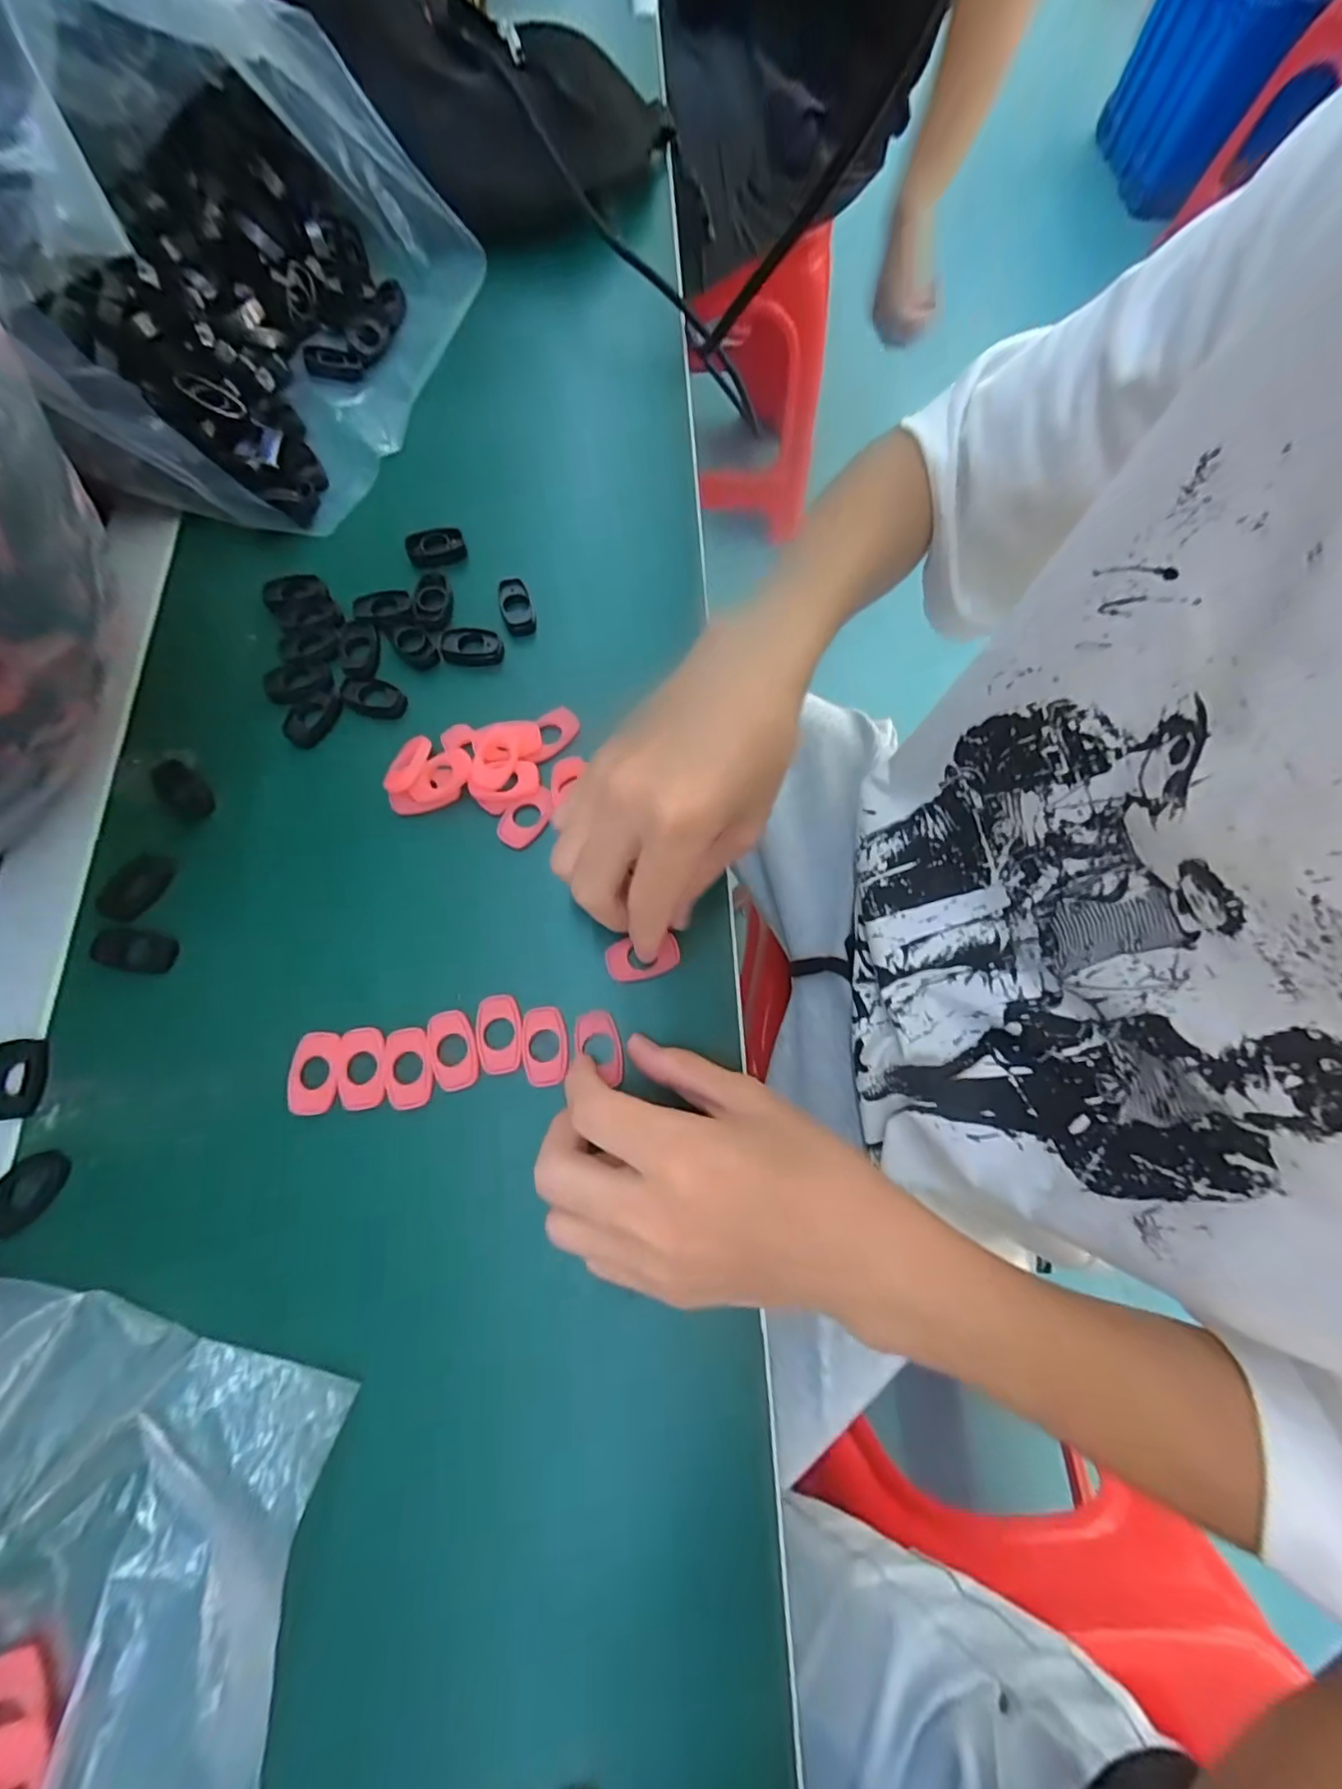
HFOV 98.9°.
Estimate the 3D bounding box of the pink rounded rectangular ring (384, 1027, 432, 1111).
[{"bbox_3d":[-0.109,0.071,0.236,0.018,0.004,0.032,-11,73,-5],"label":"pink rounded rectangular ring"}]

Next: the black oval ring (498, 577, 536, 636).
[{"bbox_3d":[-0.083,-0.155,0.308,0.017,0.009,0.031,-16,74,-7],"label":"black oval ring"}]

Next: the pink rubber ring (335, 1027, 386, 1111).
[{"bbox_3d":[-0.128,0.071,0.236,0.019,0.004,0.032,-9,73,-5],"label":"pink rubber ring"}]

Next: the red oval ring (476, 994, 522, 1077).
[{"bbox_3d":[-0.072,0.058,0.241,0.018,0.004,0.032,-8,73,-5],"label":"red oval ring"}]

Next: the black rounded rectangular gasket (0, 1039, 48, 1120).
[{"bbox_3d":[-0.263,0.074,0.230,0.016,0.008,0.031,-8,73,-5],"label":"black rounded rectangular gasket"}]

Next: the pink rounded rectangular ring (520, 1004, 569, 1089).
[{"bbox_3d":[-0.053,0.063,0.240,0.019,0.004,0.032,-6,73,-4],"label":"pink rounded rectangular ring"}]

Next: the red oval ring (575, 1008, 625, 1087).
[{"bbox_3d":[-0.030,0.064,0.242,0.019,0.004,0.030,-9,73,-5],"label":"red oval ring"}]

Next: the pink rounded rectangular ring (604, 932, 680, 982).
[{"bbox_3d":[-0.012,0.028,0.251,0.032,0.009,0.017,-8,73,3],"label":"pink rounded rectangular ring"}]

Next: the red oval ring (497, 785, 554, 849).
[{"bbox_3d":[-0.068,-0.037,0.271,0.031,0.006,0.020,-38,78,-12],"label":"red oval ring"}]

